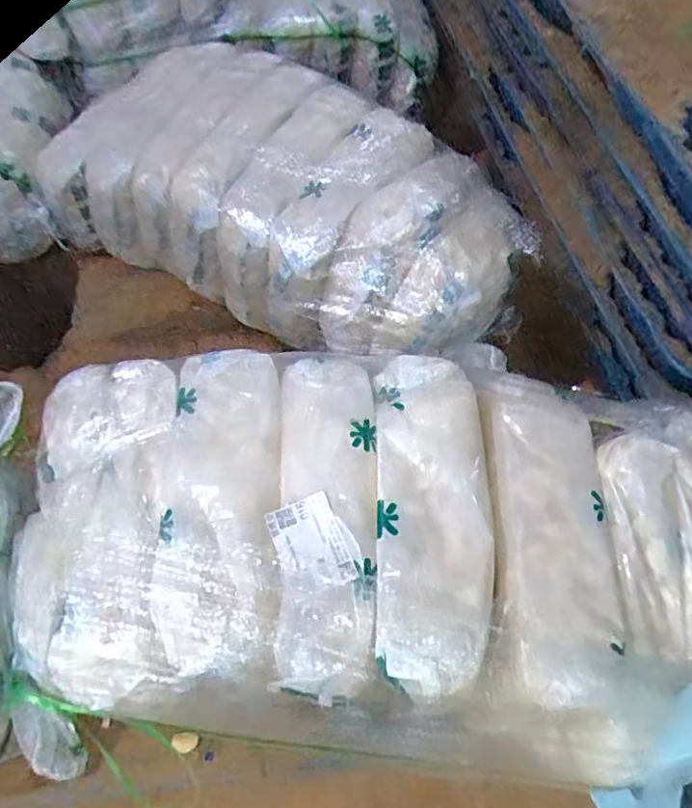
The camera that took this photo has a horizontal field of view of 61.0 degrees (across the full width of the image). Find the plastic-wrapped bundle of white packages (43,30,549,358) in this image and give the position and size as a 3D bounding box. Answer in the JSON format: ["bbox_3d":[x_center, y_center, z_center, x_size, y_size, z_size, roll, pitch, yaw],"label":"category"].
[{"bbox_3d":[-0.076,-0.261,0.745,0.600,0.184,0.284,26,64,17],"label":"plastic-wrapped bundle of white packages"}]

